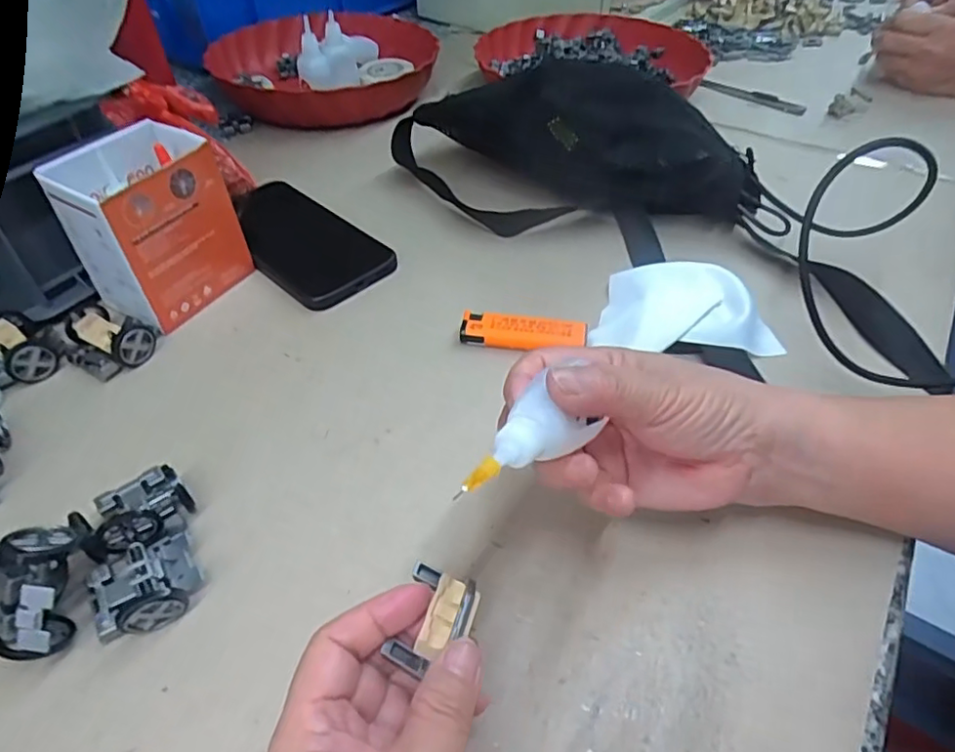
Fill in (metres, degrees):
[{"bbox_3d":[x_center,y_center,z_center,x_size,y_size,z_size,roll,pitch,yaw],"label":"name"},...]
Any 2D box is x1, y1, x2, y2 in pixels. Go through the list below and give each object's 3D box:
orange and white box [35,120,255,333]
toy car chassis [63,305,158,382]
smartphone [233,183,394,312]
[{"bbox_3d":[-0.216,-0.099,0.401,0.069,0.099,0.094,22,50,20],"label":"orange and white box"},{"bbox_3d":[-0.235,-0.025,0.383,0.053,0.030,0.046,24,51,21],"label":"toy car chassis"},{"bbox_3d":[-0.142,-0.107,0.467,0.167,0.008,0.078,35,56,29],"label":"smartphone"}]

